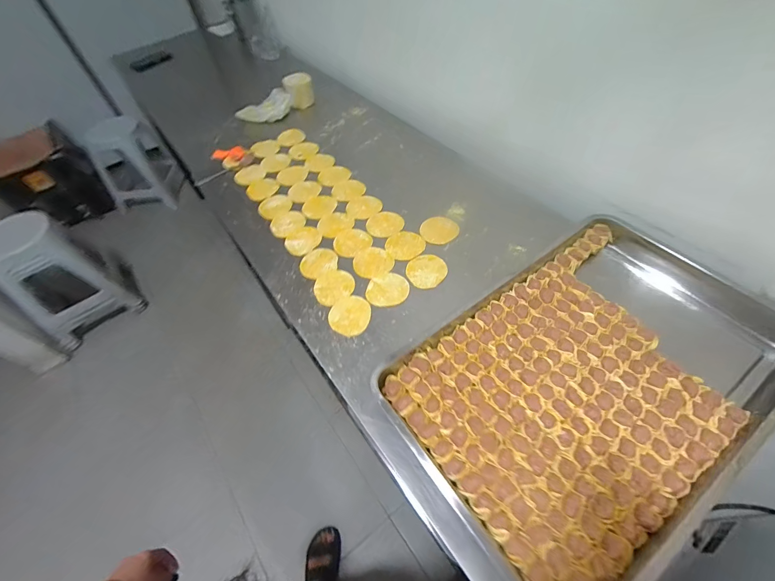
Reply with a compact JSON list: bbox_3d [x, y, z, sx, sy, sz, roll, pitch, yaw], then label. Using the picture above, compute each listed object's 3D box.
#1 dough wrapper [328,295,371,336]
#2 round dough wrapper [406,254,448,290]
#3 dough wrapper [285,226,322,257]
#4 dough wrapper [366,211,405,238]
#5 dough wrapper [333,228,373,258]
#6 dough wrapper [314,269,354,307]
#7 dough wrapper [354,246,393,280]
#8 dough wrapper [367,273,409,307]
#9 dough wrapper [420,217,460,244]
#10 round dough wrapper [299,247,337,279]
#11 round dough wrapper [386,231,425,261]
[{"bbox_3d":[-0.071,0.047,0.678,0.078,0.006,0.087,12,56,11],"label":"dough wrapper"},{"bbox_3d":[0.081,-0.041,0.725,0.081,0.004,0.083,-2,55,2],"label":"round dough wrapper"},{"bbox_3d":[-0.194,-0.116,0.808,0.076,0.004,0.084,37,64,25],"label":"dough wrapper"},{"bbox_3d":[-0.005,-0.155,0.815,0.081,0.004,0.089,-2,55,2],"label":"dough wrapper"},{"bbox_3d":[-0.079,-0.108,0.789,0.081,0.004,0.069,-34,67,-17],"label":"dough wrapper"},{"bbox_3d":[-0.110,-0.010,0.725,0.083,0.006,0.075,-30,58,-17],"label":"dough wrapper"},{"bbox_3d":[-0.032,-0.062,0.754,0.080,0.006,0.086,-2,55,2],"label":"dough wrapper"},{"bbox_3d":[0.001,-0.001,0.703,0.082,0.004,0.074,-23,57,-12],"label":"dough wrapper"},{"bbox_3d":[0.114,-0.137,0.790,0.084,0.004,0.079,-2,55,2],"label":"dough wrapper"},{"bbox_3d":[-0.149,-0.062,0.766,0.081,0.007,0.079,-2,55,2],"label":"round dough wrapper"},{"bbox_3d":[0.038,-0.101,0.773,0.081,0.004,0.081,-2,55,2],"label":"round dough wrapper"}]

